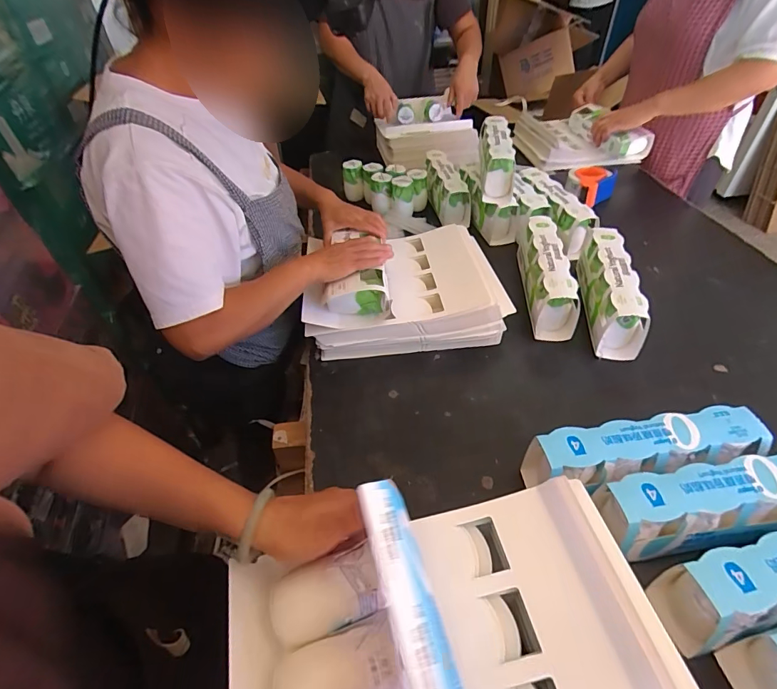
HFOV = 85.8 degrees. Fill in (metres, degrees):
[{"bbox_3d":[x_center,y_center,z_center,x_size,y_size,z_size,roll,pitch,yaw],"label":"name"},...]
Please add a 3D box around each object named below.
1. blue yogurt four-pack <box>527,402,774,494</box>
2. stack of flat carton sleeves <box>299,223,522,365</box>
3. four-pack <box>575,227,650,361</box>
[{"bbox_3d":[0.312,0.143,0.525,0.268,0.093,0.076,-8,45,-5],"label":"blue yogurt four-pack"},{"bbox_3d":[0.029,-0.115,0.811,0.342,0.113,0.281,-4,45,-1],"label":"stack of flat carton sleeves"},{"bbox_3d":[0.399,-0.110,0.757,0.074,0.111,0.275,3,57,6],"label":"four-pack"}]

